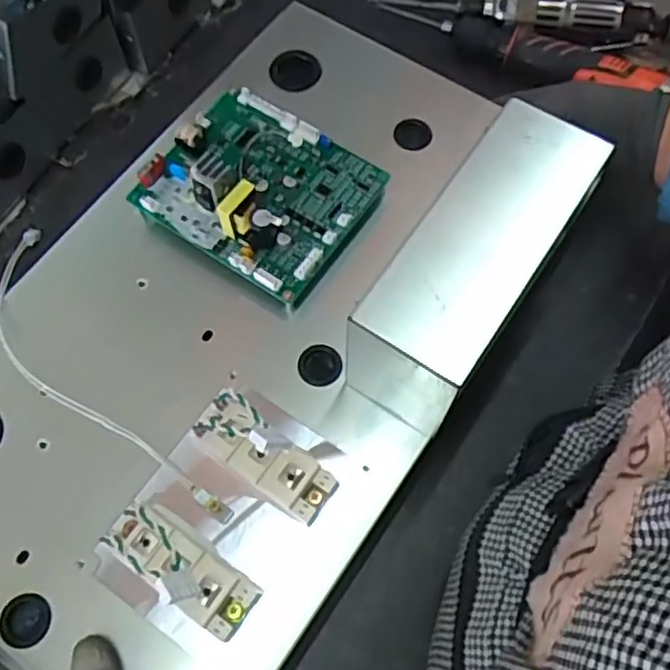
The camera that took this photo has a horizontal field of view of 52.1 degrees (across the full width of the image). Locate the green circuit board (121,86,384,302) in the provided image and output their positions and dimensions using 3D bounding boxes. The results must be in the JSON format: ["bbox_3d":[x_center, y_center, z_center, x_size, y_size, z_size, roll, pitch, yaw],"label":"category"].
[{"bbox_3d":[-0.056,-0.113,0.509,0.159,0.050,0.135,33,72,12],"label":"green circuit board"}]

